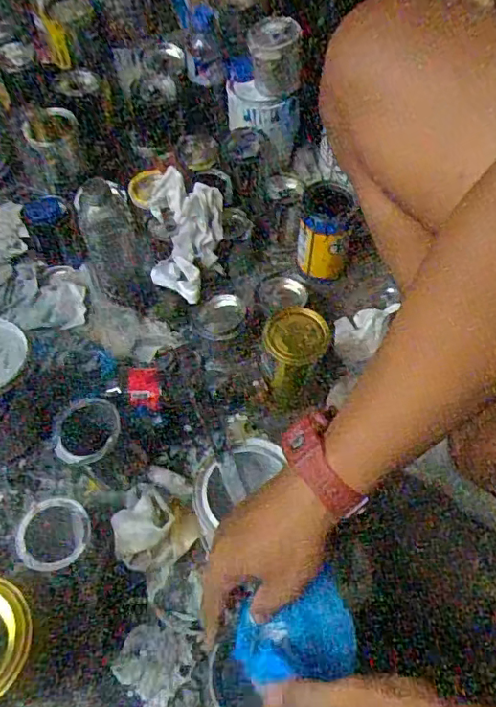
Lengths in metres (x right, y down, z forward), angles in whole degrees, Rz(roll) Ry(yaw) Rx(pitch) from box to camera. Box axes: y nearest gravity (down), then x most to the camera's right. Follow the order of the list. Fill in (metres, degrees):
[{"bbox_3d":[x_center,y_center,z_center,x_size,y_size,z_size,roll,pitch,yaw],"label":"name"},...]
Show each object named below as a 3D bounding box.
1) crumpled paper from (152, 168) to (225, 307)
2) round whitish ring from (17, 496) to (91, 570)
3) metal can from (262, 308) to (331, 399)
[{"bbox_3d":[-0.083,-0.164,0.747,0.099,0.057,0.208,-2,60,-1],"label":"crumpled paper"},{"bbox_3d":[-0.201,0.186,0.576,0.073,0.018,0.068,-14,61,-8],"label":"round whitish ring"},{"bbox_3d":[0.055,0.006,0.675,0.073,0.131,0.073,0,60,0],"label":"metal can"}]

